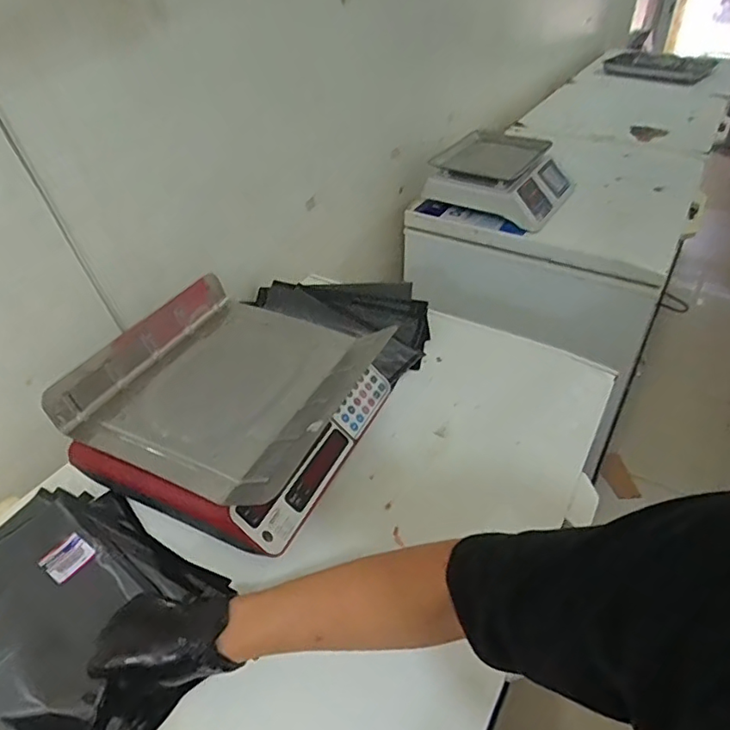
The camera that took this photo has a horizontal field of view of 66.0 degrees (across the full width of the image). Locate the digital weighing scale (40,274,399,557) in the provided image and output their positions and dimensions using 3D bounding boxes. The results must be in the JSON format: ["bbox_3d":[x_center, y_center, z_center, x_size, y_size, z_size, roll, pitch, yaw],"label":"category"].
[{"bbox_3d":[-0.176,0.034,0.806,0.341,0.114,0.370,19,44,18],"label":"digital weighing scale"}]

